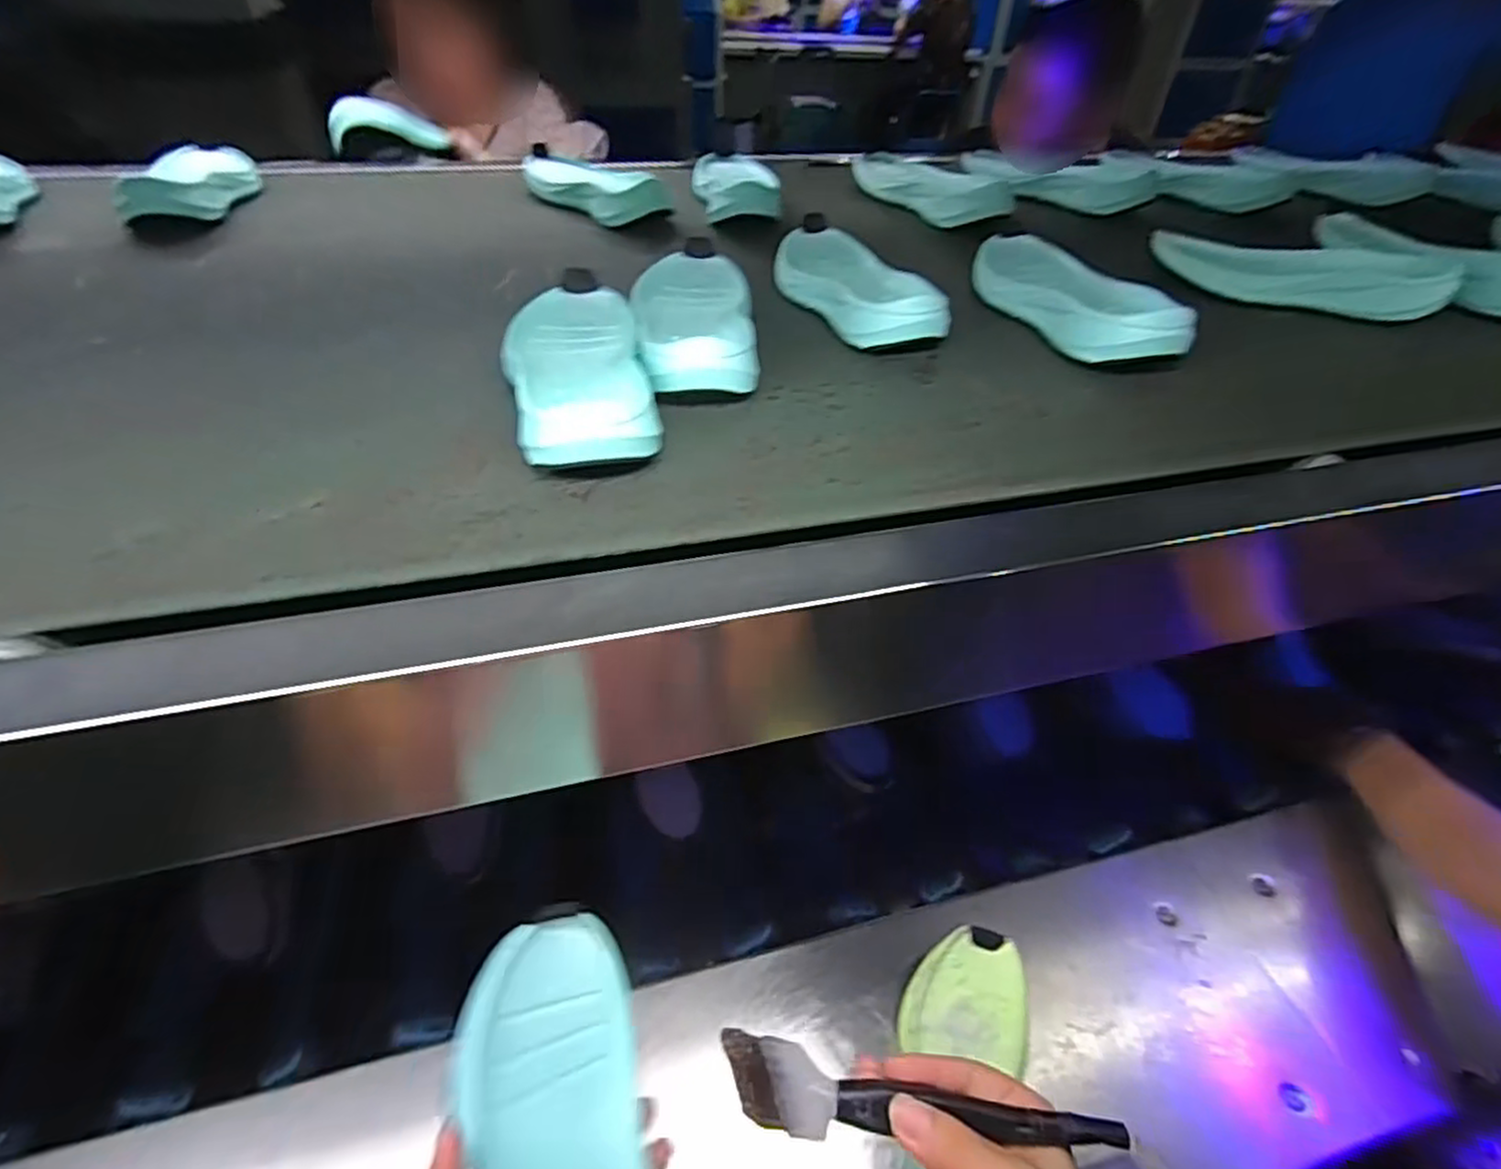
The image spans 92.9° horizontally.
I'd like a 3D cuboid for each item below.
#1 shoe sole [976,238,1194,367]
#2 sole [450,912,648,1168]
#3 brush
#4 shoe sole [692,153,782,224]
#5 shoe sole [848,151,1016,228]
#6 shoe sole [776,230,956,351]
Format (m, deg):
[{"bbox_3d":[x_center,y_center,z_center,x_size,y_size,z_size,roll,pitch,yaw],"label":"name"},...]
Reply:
[{"bbox_3d":[0.240,-0.230,0.551,0.091,0.034,0.211,-2,42,-6],"label":"shoe sole"},{"bbox_3d":[-0.076,0.258,0.320,0.082,0.028,0.199,0,61,-38],"label":"sole"},{"bbox_3d":[0.070,0.227,0.302,0.170,0.007,0.032,10,68,6],"label":"brush"},{"bbox_3d":[-0.022,-0.433,0.766,0.083,0.039,0.193,-4,43,-7],"label":"shoe sole"},{"bbox_3d":[0.187,-0.441,0.788,0.095,0.039,0.227,-18,46,-22],"label":"shoe sole"},{"bbox_3d":[0.075,-0.240,0.559,0.091,0.035,0.208,-9,44,-13],"label":"shoe sole"}]

